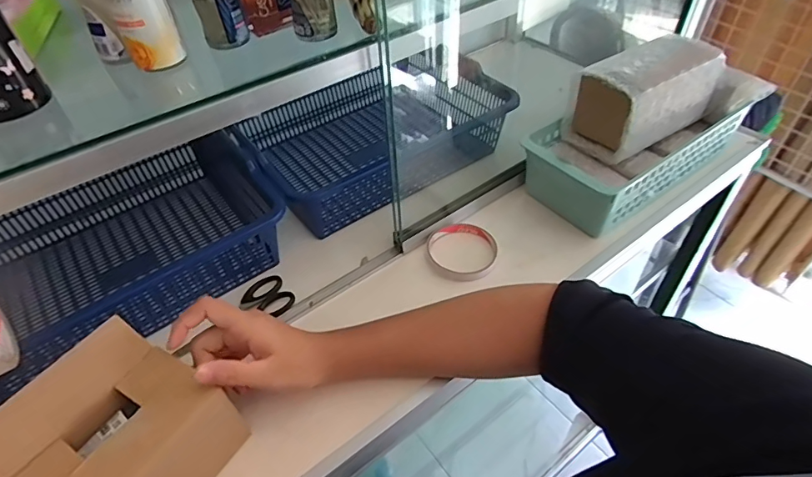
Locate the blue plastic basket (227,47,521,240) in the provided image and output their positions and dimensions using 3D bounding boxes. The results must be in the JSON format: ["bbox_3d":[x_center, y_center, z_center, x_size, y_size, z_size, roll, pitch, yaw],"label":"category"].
[{"bbox_3d":[-0.033,-0.152,0.679,0.321,0.087,0.203,-27,51,-22],"label":"blue plastic basket"}]

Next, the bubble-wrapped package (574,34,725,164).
[{"bbox_3d":[0.296,-0.181,0.588,0.171,0.090,0.090,-27,51,-22],"label":"bubble-wrapped package"}]

